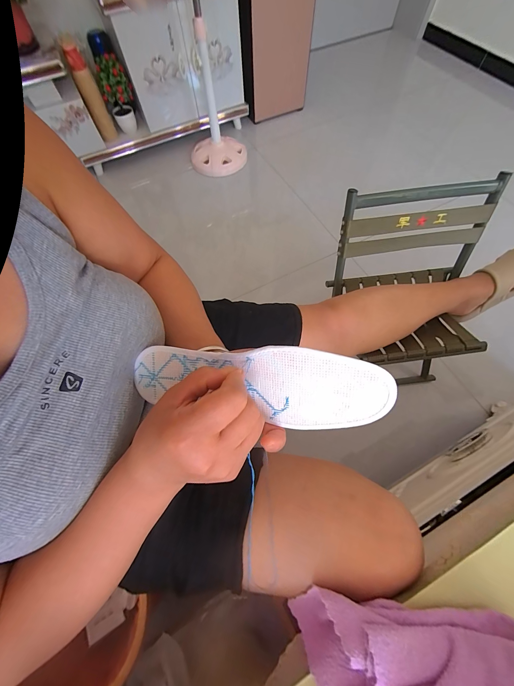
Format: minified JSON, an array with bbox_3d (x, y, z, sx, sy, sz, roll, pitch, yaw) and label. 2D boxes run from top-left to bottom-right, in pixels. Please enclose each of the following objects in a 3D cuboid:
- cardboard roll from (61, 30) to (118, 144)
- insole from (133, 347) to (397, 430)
[{"bbox_3d":[-0.691,-1.034,1.085,0.073,0.307,0.053,-21,68,-8],"label":"cardboard roll"},{"bbox_3d":[-0.009,0.043,0.252,0.244,0.080,0.017,0,23,19],"label":"insole"}]

